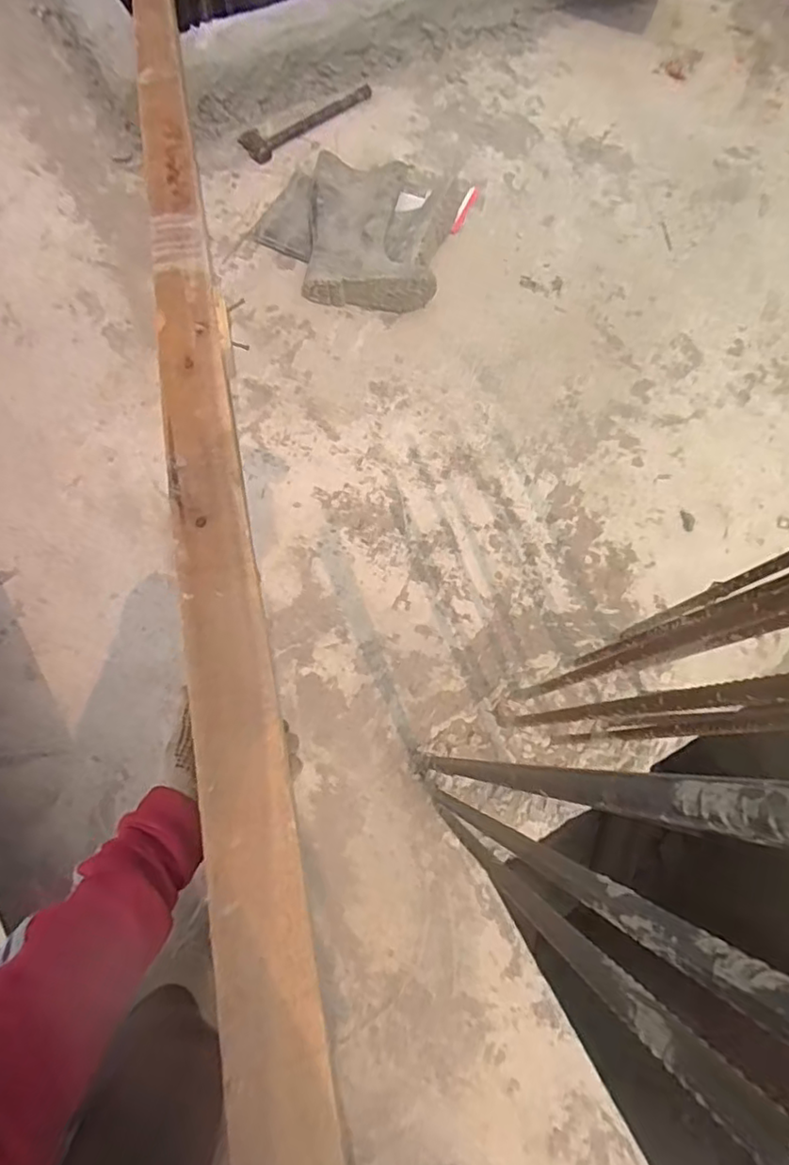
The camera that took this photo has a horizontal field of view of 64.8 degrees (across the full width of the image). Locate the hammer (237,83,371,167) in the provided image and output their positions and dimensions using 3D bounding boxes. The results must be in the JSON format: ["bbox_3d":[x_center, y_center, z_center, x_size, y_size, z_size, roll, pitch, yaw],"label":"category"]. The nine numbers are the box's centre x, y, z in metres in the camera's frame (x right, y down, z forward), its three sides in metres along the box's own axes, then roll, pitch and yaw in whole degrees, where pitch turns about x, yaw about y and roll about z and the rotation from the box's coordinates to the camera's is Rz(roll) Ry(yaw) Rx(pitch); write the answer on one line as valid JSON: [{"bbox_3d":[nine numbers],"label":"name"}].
[{"bbox_3d":[-0.211,-1.079,1.449,0.338,0.029,0.107,-41,78,-13],"label":"hammer"}]

